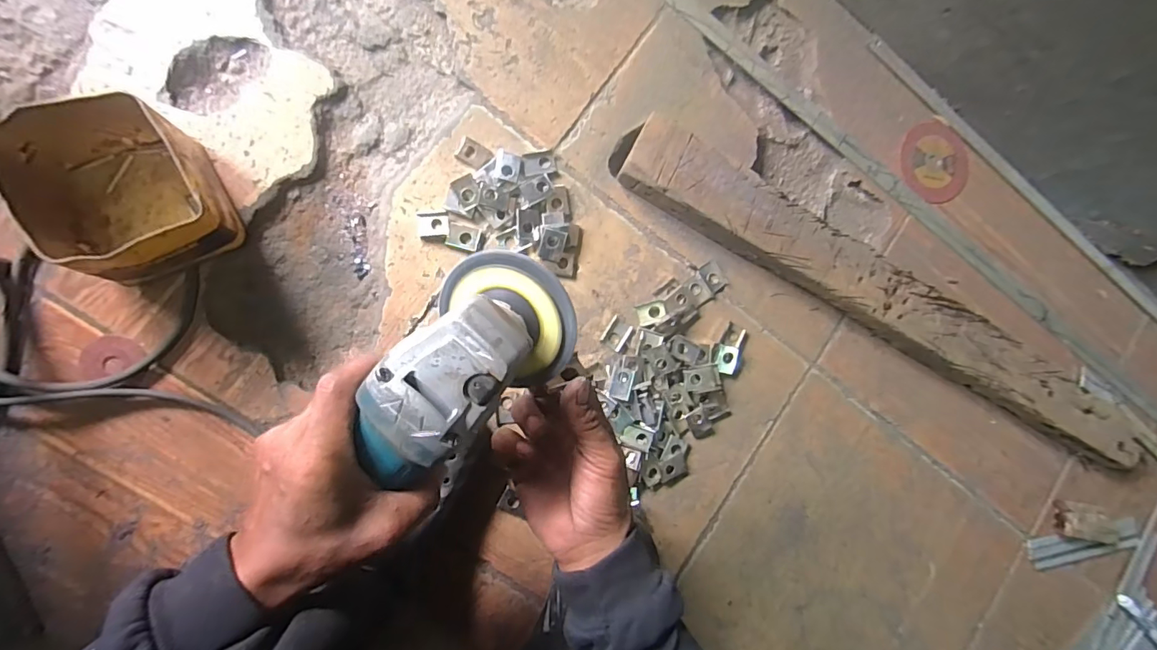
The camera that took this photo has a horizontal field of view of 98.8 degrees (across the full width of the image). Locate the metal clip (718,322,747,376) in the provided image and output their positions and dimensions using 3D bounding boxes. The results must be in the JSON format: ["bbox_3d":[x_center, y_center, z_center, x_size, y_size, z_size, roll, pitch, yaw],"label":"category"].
[{"bbox_3d":[0.176,0.028,0.574,0.031,0.014,0.057,18,85,-8],"label":"metal clip"}]

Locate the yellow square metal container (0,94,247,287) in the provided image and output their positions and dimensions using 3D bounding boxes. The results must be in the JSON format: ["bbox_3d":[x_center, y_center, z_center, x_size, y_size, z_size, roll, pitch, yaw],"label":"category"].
[{"bbox_3d":[-0.385,-0.109,0.417,0.140,0.096,0.133,-26,95,-11],"label":"yellow square metal container"}]

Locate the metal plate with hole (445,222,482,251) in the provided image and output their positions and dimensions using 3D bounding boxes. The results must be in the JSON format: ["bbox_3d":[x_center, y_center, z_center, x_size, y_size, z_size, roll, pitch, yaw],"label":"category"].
[{"bbox_3d":[-0.119,-0.092,0.516,0.032,0.004,0.025,13,86,-8],"label":"metal plate with hole"}]

